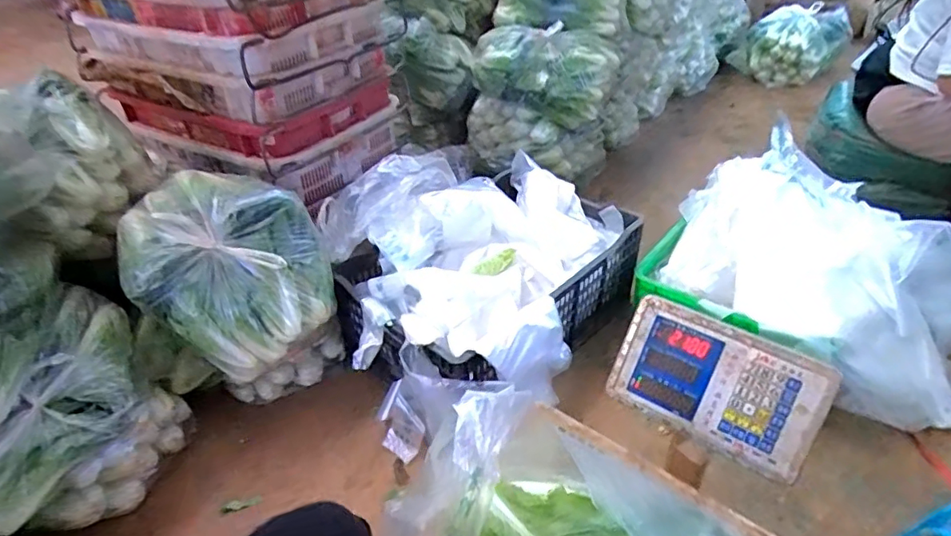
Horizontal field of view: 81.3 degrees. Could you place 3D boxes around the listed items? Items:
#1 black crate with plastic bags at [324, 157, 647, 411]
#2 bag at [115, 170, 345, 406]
[{"bbox_3d":[0.010,-0.015,1.193,0.491,0.326,0.640,30,48,35],"label":"black crate with plastic bags"},{"bbox_3d":[-0.441,0.054,1.058,0.316,0.402,0.307,-22,42,-23],"label":"bag"}]

